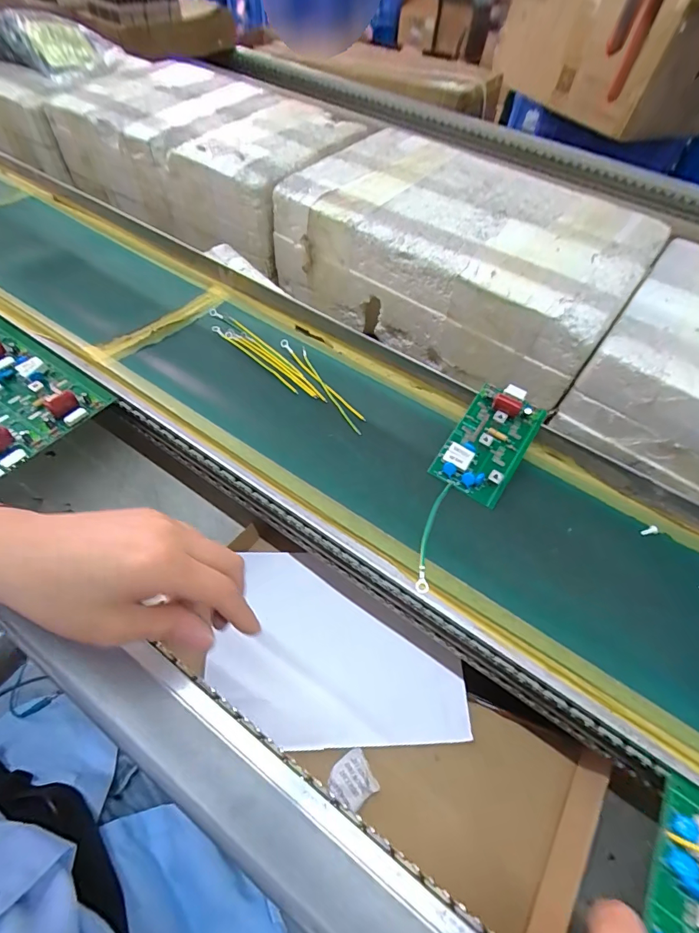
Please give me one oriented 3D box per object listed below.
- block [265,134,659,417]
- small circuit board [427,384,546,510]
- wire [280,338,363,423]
[{"bbox_3d":[0.167,-0.297,0.587,0.426,0.126,0.288,35,62,17],"label":"block"},{"bbox_3d":[0.130,-0.025,0.382,0.066,0.020,0.113,31,76,13],"label":"small circuit board"},{"bbox_3d":[-0.030,-0.091,0.434,0.008,0.008,0.135,-35,66,-23],"label":"wire"}]

